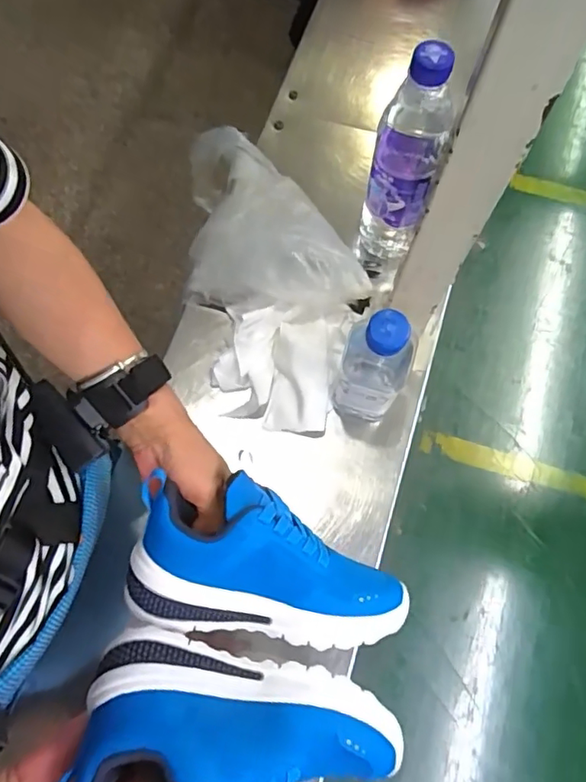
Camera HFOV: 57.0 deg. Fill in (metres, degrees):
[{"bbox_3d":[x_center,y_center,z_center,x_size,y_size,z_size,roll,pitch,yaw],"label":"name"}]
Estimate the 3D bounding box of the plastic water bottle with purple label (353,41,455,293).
[{"bbox_3d":[0.097,-0.193,0.502,0.059,0.241,0.060,19,73,6],"label":"plastic water bottle with purple label"}]

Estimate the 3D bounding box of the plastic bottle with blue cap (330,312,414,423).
[{"bbox_3d":[0.071,-0.022,0.476,0.056,0.161,0.055,17,71,5],"label":"plastic bottle with blue cap"}]

